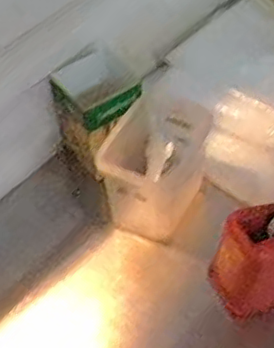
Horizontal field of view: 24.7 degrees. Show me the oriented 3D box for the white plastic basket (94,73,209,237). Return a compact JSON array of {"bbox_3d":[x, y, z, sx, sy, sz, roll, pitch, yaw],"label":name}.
[{"bbox_3d":[0.019,-0.007,0.729,0.097,0.115,0.136,18,53,17],"label":"white plastic basket"}]

